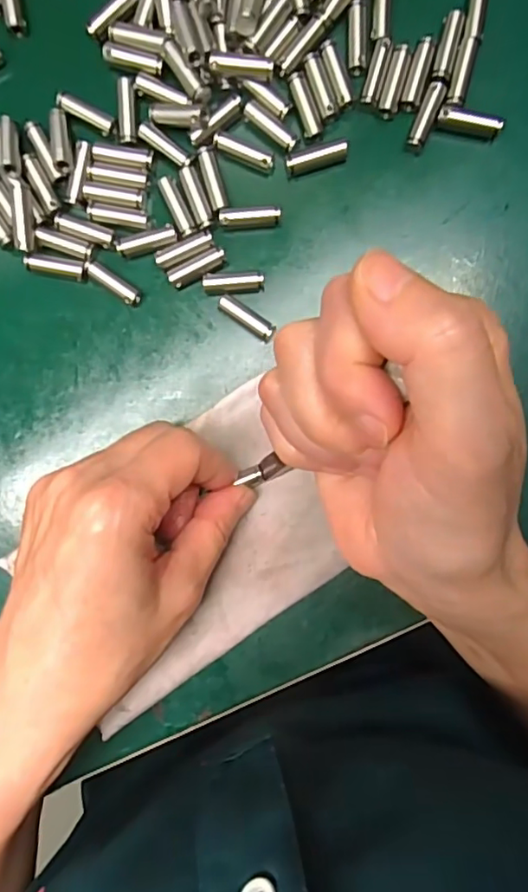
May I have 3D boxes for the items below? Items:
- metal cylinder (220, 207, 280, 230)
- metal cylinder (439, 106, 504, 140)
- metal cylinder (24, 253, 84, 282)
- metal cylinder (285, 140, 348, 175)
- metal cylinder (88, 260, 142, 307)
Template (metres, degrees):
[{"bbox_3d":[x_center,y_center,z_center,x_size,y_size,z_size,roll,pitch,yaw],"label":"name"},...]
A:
[{"bbox_3d":[-0.006,-0.091,0.222,0.024,0.009,0.008,-2,94,1],"label":"metal cylinder"},{"bbox_3d":[0.080,-0.126,0.214,0.024,0.008,0.007,14,94,0],"label":"metal cylinder"},{"bbox_3d":[-0.085,-0.075,0.227,0.024,0.006,0.009,13,94,0],"label":"metal cylinder"},{"bbox_3d":[0.021,-0.114,0.219,0.024,0.008,0.008,-12,93,2],"label":"metal cylinder"},{"bbox_3d":[-0.062,-0.067,0.226,0.023,0.007,0.008,34,94,-1],"label":"metal cylinder"}]

